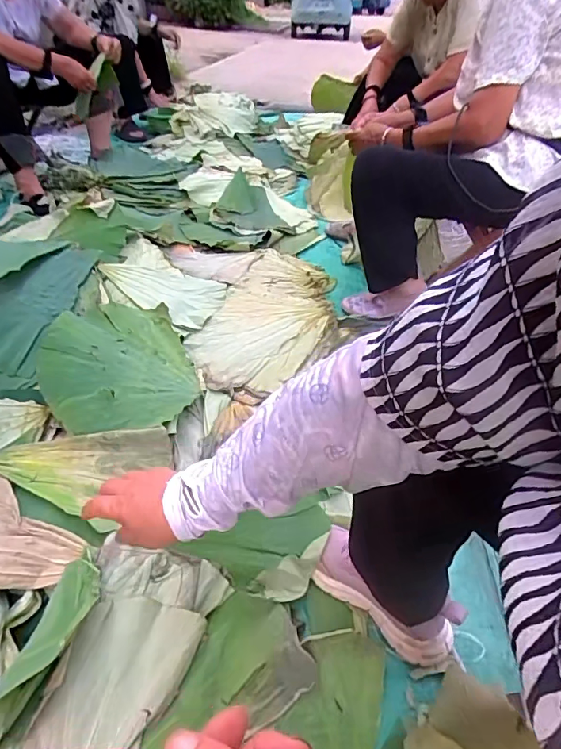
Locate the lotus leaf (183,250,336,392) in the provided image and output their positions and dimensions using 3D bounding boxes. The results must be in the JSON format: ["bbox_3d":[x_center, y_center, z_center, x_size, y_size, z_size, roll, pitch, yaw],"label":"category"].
[{"bbox_3d":[-0.006,-0.186,1.242,0.316,0.040,0.691,13,40,11],"label":"lotus leaf"}]

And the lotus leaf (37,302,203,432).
[{"bbox_3d":[-0.326,-0.043,0.946,0.281,0.123,0.396,-10,41,-17],"label":"lotus leaf"}]

